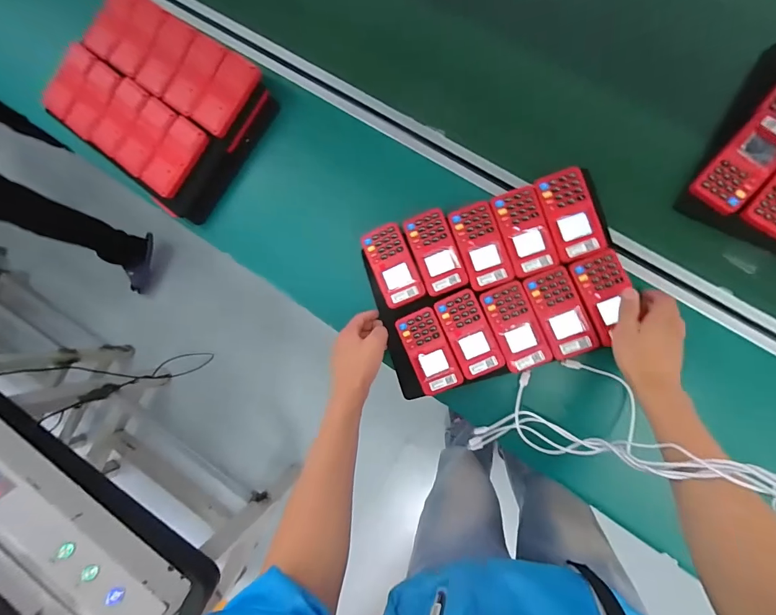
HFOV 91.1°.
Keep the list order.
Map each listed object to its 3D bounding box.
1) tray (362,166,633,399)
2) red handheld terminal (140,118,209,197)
[{"bbox_3d":[0.146,-0.030,0.550,0.331,0.044,0.247,-15,85,8],"label":"tray"},{"bbox_3d":[-0.334,-0.235,0.595,0.056,0.022,0.118,36,93,9],"label":"red handheld terminal"}]

